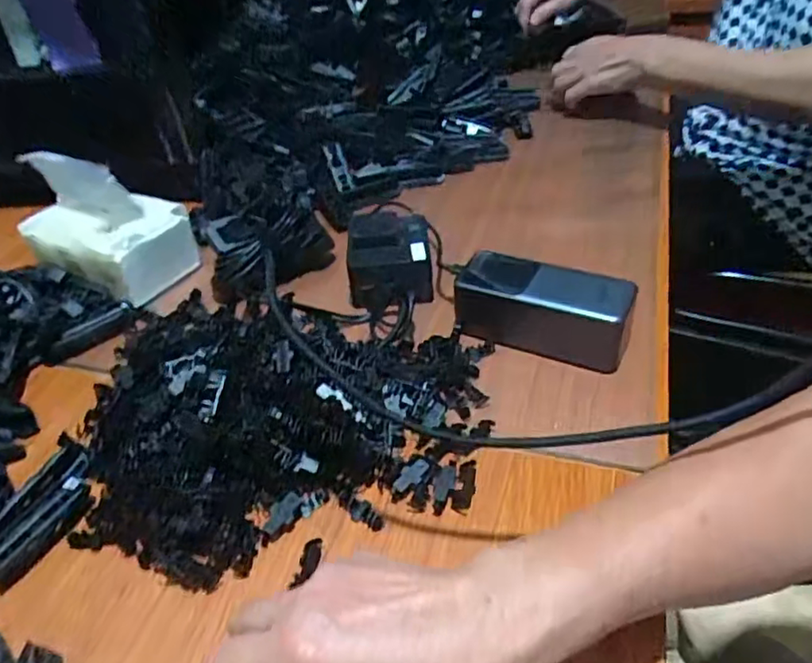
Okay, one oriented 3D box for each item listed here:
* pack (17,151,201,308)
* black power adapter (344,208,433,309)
[{"bbox_3d":[-0.280,-0.108,0.572,0.141,0.096,0.094,15,46,22],"label":"pack"},{"bbox_3d":[-0.014,-0.063,0.540,0.070,0.051,0.083,-5,42,1],"label":"black power adapter"}]

